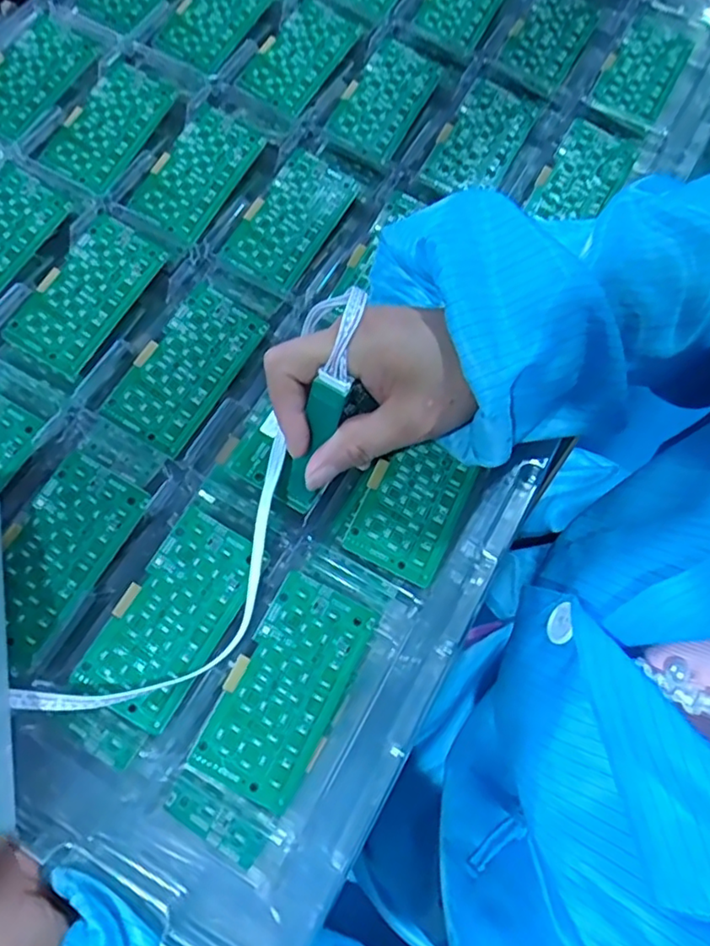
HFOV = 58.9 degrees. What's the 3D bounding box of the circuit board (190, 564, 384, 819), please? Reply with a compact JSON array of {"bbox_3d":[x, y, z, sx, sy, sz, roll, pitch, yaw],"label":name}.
[{"bbox_3d":[-0.030,0.096,0.282,0.048,0.009,0.093,26,71,6],"label":"circuit board"}]

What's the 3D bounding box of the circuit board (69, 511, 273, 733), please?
[{"bbox_3d":[-0.083,0.066,0.291,0.047,0.008,0.093,29,71,7],"label":"circuit board"}]

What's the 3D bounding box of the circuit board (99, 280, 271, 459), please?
[{"bbox_3d":[-0.091,-0.059,0.340,0.047,0.007,0.093,30,71,8],"label":"circuit board"}]

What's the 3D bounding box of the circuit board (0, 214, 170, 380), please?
[{"bbox_3d":[-0.151,-0.103,0.355,0.048,0.004,0.093,26,71,6],"label":"circuit board"}]

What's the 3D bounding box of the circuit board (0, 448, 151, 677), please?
[{"bbox_3d":[-0.144,0.038,0.300,0.047,0.004,0.094,32,73,1],"label":"circuit board"}]

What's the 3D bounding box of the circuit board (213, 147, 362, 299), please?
[{"bbox_3d":[-0.038,-0.152,0.375,0.045,0.008,0.092,28,71,7],"label":"circuit board"}]

